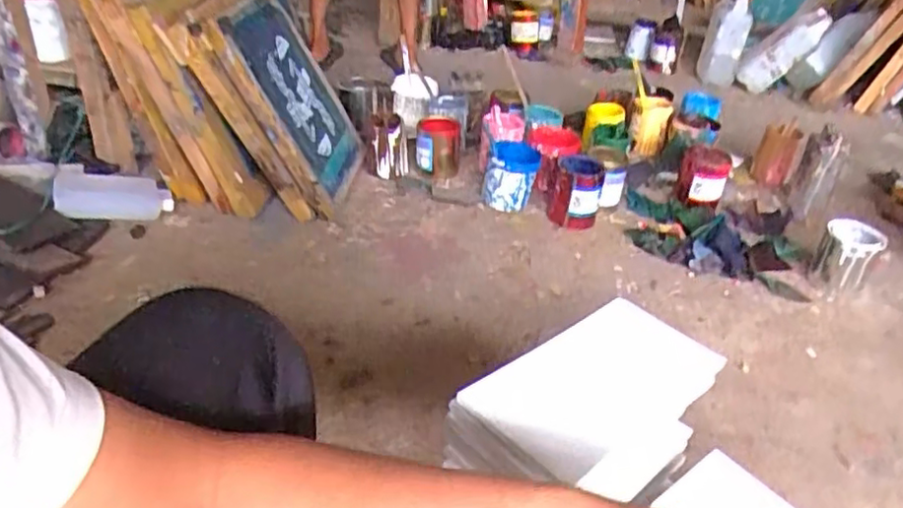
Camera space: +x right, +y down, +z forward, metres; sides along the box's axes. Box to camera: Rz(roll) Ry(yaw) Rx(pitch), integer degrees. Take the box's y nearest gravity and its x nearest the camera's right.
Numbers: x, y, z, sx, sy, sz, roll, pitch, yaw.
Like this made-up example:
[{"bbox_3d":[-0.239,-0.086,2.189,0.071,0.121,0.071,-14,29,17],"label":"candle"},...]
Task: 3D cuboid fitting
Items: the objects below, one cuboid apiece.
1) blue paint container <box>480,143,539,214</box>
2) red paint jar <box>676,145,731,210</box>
[{"bbox_3d":[0.145,-0.178,1.560,0.106,0.127,0.106,17,35,18],"label":"blue paint container"},{"bbox_3d":[0.608,-0.184,1.631,0.108,0.127,0.106,15,35,15],"label":"red paint jar"}]

